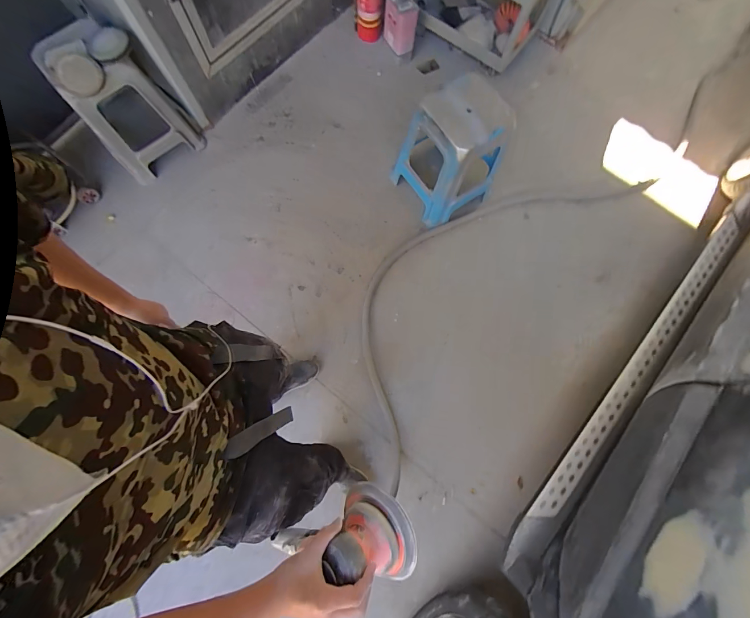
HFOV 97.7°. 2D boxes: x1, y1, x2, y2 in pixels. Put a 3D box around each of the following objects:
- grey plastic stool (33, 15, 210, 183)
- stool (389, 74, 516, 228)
[{"bbox_3d":[-1.054,-0.842,1.385,0.348,0.467,0.311,-40,81,-9],"label":"grey plastic stool"},{"bbox_3d":[0.329,-0.665,1.406,0.375,0.445,0.368,-32,80,-8],"label":"stool"}]

